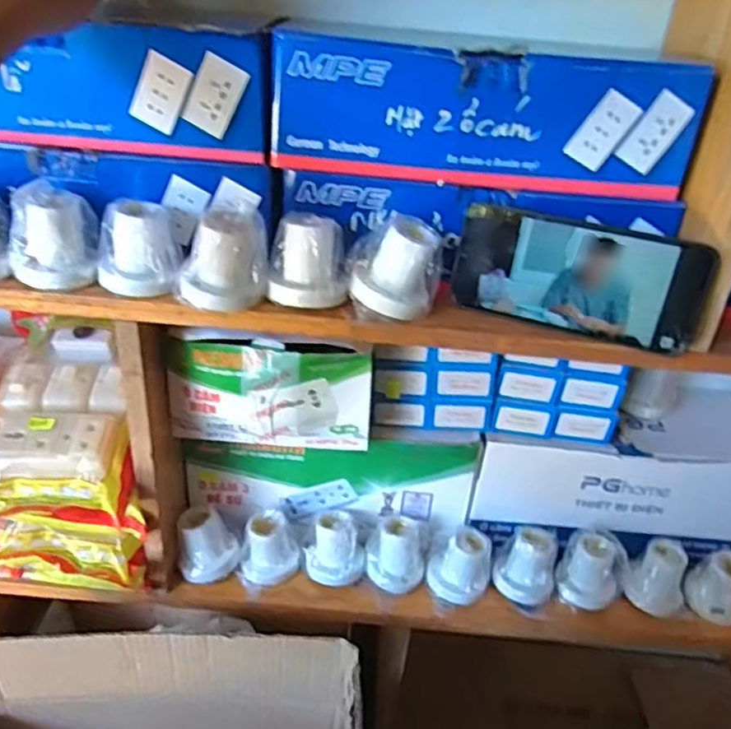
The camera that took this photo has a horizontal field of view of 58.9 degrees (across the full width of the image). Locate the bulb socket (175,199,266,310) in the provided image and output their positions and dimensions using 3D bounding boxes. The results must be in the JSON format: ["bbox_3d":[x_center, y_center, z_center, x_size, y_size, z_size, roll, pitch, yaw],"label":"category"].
[{"bbox_3d":[-0.102,-0.082,0.456,0.057,0.061,0.062,-3,32,-13],"label":"bulb socket"}]

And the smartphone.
[{"bbox_3d":[0.146,-0.060,0.449,0.168,0.075,0.010,15,18,16],"label":"smartphone"}]

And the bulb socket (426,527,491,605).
[{"bbox_3d":[0.091,0.190,0.616,0.048,0.057,0.047,4,31,-2],"label":"bulb socket"}]

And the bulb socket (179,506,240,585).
[{"bbox_3d":[-0.148,0.167,0.608,0.052,0.054,0.049,1,31,-6],"label":"bulb socket"}]

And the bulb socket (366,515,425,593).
[{"bbox_3d":[0.030,0.181,0.621,0.055,0.050,0.048,9,31,7],"label":"bulb socket"}]

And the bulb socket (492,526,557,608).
[{"bbox_3d":[0.156,0.192,0.621,0.054,0.047,0.054,17,33,20],"label":"bulb socket"}]

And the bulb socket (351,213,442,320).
[{"bbox_3d":[0.022,-0.073,0.459,0.054,0.059,0.054,9,31,7],"label":"bulb socket"}]

